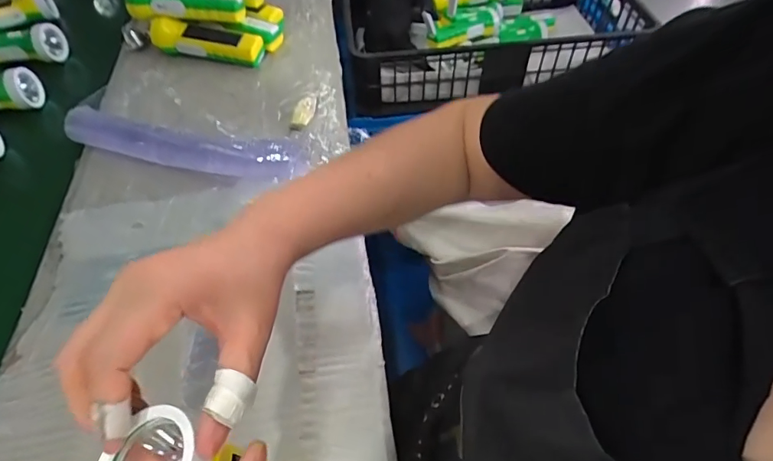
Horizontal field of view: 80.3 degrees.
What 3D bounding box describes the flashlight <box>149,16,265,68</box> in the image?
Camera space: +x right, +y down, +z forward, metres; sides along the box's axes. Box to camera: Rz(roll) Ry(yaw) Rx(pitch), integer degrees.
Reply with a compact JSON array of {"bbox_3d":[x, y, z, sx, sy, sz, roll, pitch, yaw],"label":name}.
[{"bbox_3d":[-0.265,-0.277,0.670,0.164,0.045,0.039,7,54,7],"label":"flashlight"}]

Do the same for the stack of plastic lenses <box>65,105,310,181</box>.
[{"bbox_3d":[-0.240,-0.099,0.543,0.315,0.041,0.046,14,55,11],"label":"stack of plastic lenses"}]

